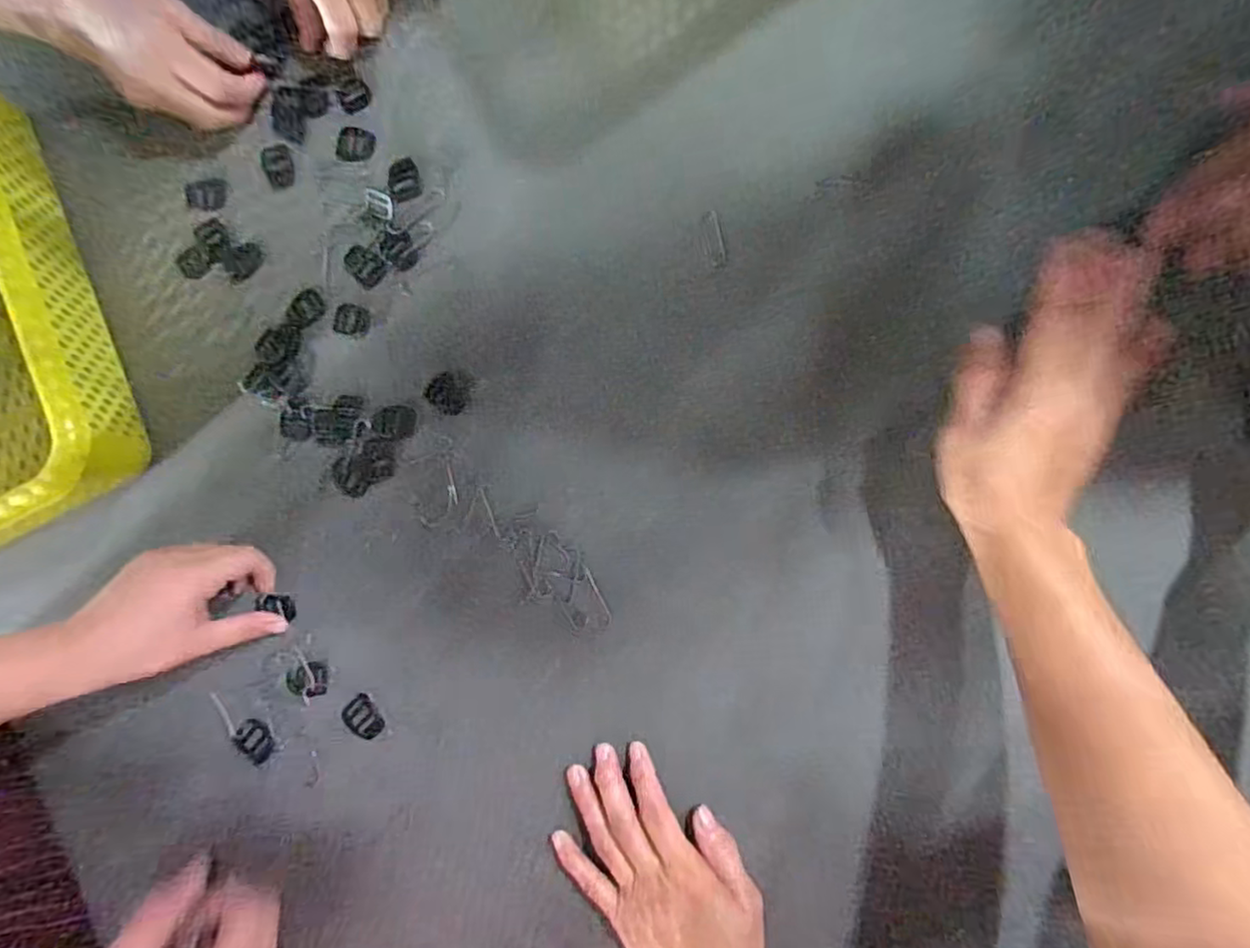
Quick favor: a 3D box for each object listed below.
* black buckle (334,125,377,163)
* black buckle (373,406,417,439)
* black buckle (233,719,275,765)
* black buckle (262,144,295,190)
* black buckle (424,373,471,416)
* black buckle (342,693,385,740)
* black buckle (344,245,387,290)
[{"bbox_3d":[-0.193,-0.236,0.476,0.029,0.004,0.025,14,89,9],"label":"black buckle"},{"bbox_3d":[-0.158,-0.036,0.454,0.031,0.004,0.023,2,87,9],"label":"black buckle"},{"bbox_3d":[-0.249,0.179,0.446,0.027,0.006,0.023,43,93,9],"label":"black buckle"},{"bbox_3d":[-0.249,-0.221,0.477,0.021,0.004,0.031,-15,84,7],"label":"black buckle"},{"bbox_3d":[-0.120,-0.055,0.447,0.030,0.004,0.026,40,93,9],"label":"black buckle"},{"bbox_3d":[-0.174,0.163,0.442,0.023,0.004,0.029,-41,82,4],"label":"black buckle"},{"bbox_3d":[-0.182,-0.145,0.462,0.032,0.004,0.022,42,93,9],"label":"black buckle"}]

